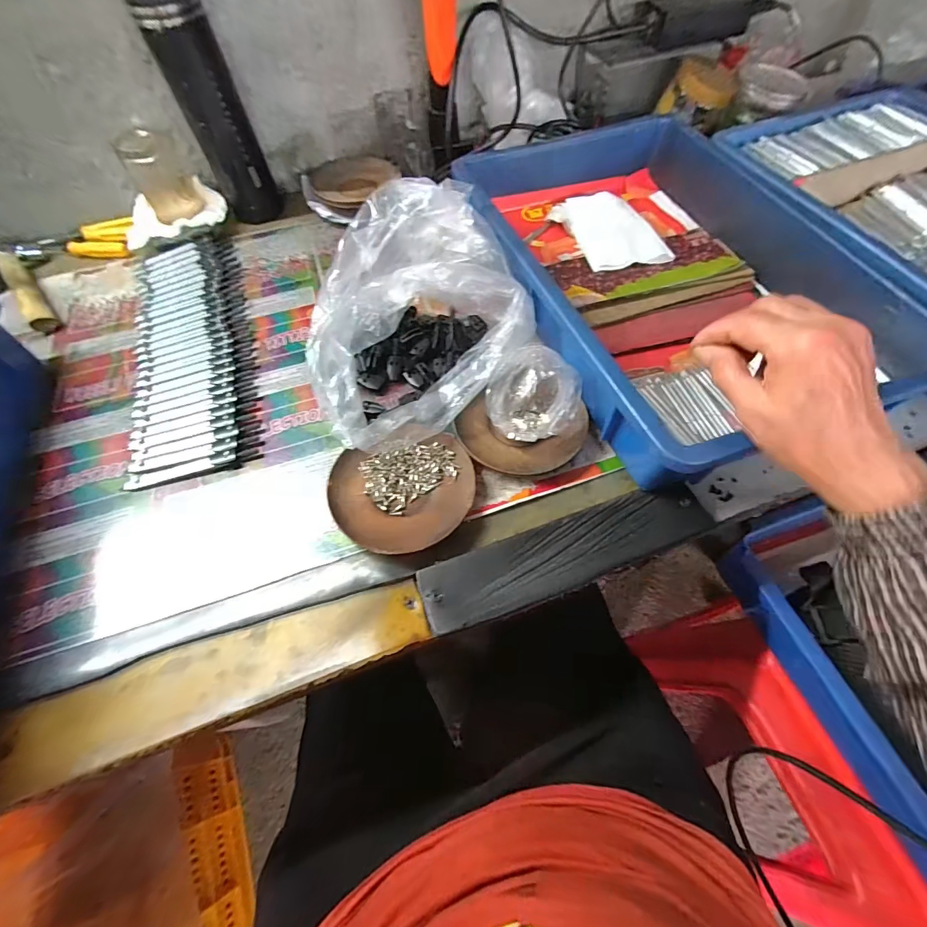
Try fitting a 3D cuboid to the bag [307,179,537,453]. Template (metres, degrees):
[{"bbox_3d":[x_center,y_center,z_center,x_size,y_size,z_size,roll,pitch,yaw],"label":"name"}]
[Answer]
[{"bbox_3d":[-0.043,-0.145,0.370,0.195,0.099,0.250,-10,64,-3],"label":"bag"}]

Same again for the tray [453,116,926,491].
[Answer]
[{"bbox_3d":[0.189,-0.199,0.420,0.293,0.090,0.447,-19,62,-9],"label":"tray"}]

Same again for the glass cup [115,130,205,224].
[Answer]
[{"bbox_3d":[-0.352,-0.337,0.485,0.063,0.075,0.055,-32,64,-15],"label":"glass cup"}]

